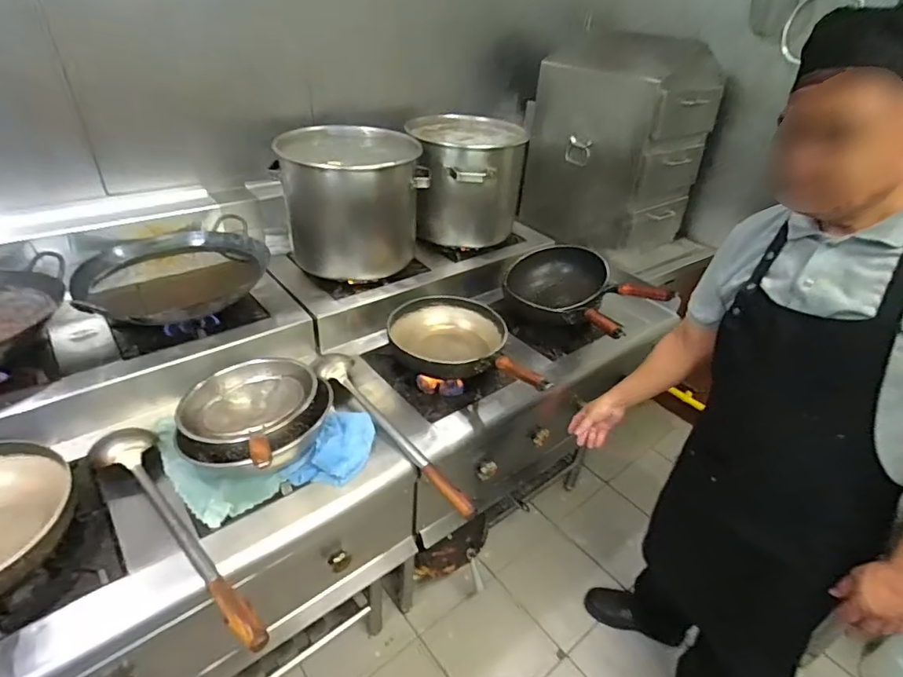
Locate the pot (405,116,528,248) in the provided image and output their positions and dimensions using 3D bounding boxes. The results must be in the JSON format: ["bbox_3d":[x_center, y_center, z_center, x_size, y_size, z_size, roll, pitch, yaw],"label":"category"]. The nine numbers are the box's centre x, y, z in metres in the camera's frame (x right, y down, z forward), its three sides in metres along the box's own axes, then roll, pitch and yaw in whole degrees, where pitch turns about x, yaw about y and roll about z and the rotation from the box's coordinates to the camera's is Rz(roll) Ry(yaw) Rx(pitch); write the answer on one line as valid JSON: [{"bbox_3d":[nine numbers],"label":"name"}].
[{"bbox_3d":[0.042,-0.479,1.536,0.310,0.331,0.364,3,34,-2],"label":"pot"}]

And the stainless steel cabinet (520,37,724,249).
[{"bbox_3d":[0.584,-0.665,1.715,0.390,0.617,0.491,-17,40,-28],"label":"stainless steel cabinet"}]

